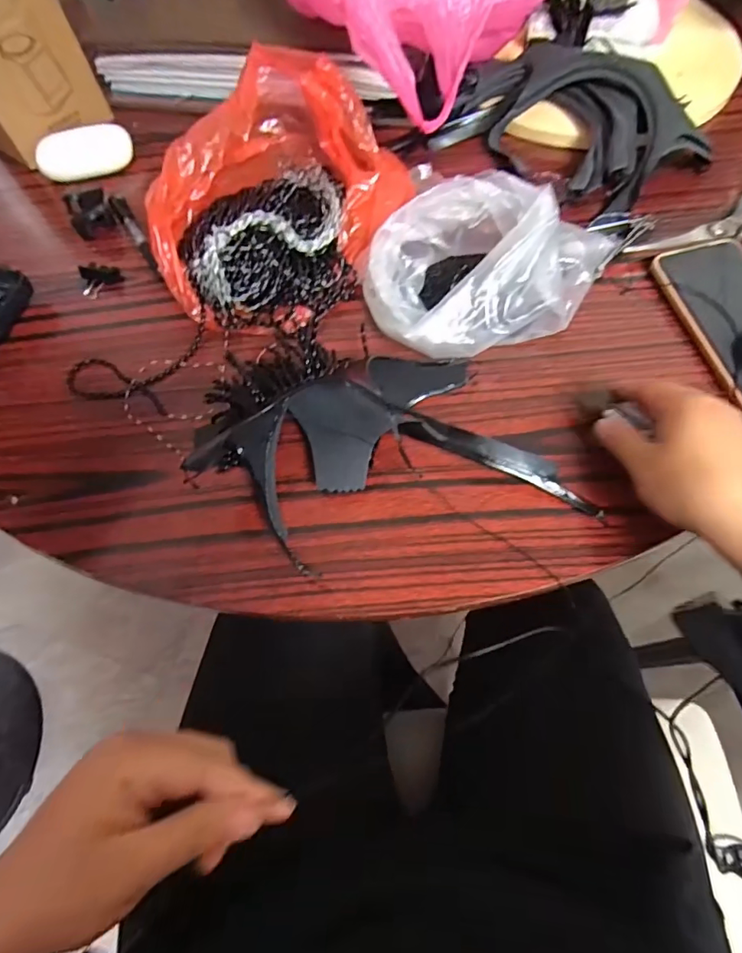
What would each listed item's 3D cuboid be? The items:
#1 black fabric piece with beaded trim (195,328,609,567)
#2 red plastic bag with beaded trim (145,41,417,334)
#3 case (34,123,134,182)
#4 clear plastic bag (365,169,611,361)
[{"bbox_3d":[0.005,-0.030,0.348,0.269,0.062,0.145,-3,63,2],"label":"black fabric piece with beaded trim"},{"bbox_3d":[-0.071,-0.260,0.448,0.200,0.083,0.266,7,64,7],"label":"red plastic bag with beaded trim"},{"bbox_3d":[-0.300,-0.339,0.521,0.095,0.033,0.035,-21,64,-7],"label":"case"},{"bbox_3d":[0.100,-0.170,0.396,0.200,0.082,0.121,-21,64,-7],"label":"clear plastic bag"}]

